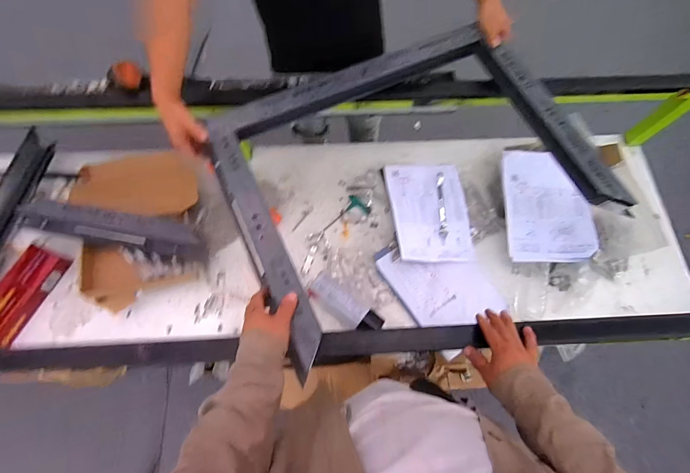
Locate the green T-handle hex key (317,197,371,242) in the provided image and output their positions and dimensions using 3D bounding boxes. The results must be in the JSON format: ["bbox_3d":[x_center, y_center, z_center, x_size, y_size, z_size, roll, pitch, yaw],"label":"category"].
[{"bbox_3d":[0.001,-0.039,0.930,0.074,0.013,0.162,33,73,10],"label":"green T-handle hex key"}]

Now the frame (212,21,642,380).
[{"bbox_3d":[0.128,-0.145,0.679,0.703,0.067,0.533,-23,69,-11],"label":"frame"}]

